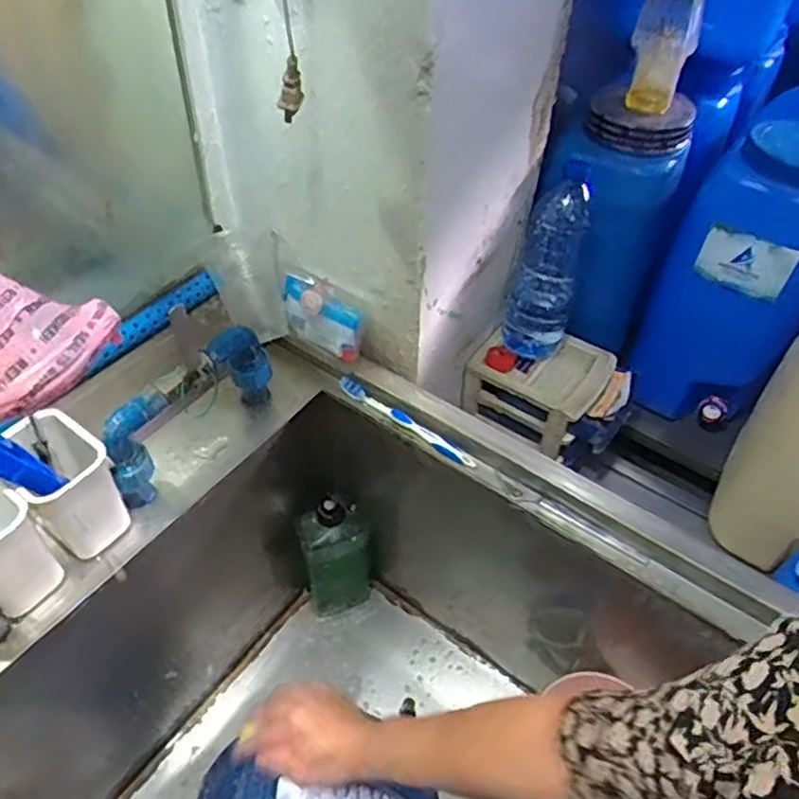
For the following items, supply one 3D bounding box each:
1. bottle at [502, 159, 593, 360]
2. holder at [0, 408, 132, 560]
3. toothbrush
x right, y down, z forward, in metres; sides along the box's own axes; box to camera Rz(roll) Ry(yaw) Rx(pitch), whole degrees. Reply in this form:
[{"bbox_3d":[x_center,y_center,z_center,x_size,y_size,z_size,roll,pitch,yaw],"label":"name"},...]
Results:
[{"bbox_3d":[0.188,-0.164,0.852,0.077,0.233,0.086,16,50,13],"label":"bottle"},{"bbox_3d":[-0.296,0.077,0.605,0.069,0.109,0.092,-32,56,-26],"label":"holder"},{"bbox_3d":[0.005,0.024,0.734,0.183,0.015,0.013,30,54,24],"label":"toothbrush"}]

